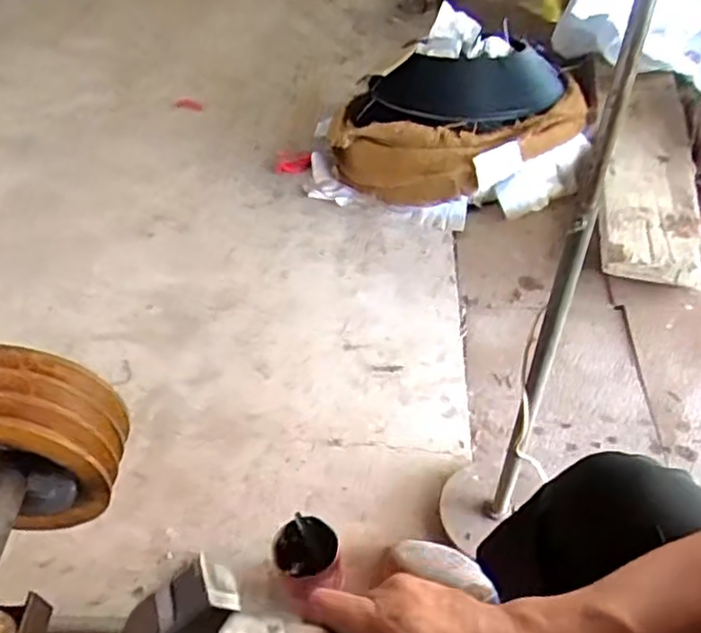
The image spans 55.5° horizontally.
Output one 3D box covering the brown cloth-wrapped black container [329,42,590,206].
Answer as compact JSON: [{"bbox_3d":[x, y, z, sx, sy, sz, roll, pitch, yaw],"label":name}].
[{"bbox_3d":[0.254,-0.443,1.582,0.591,0.239,0.339,-5,45,0],"label":"brown cloth-wrapped black container"}]

